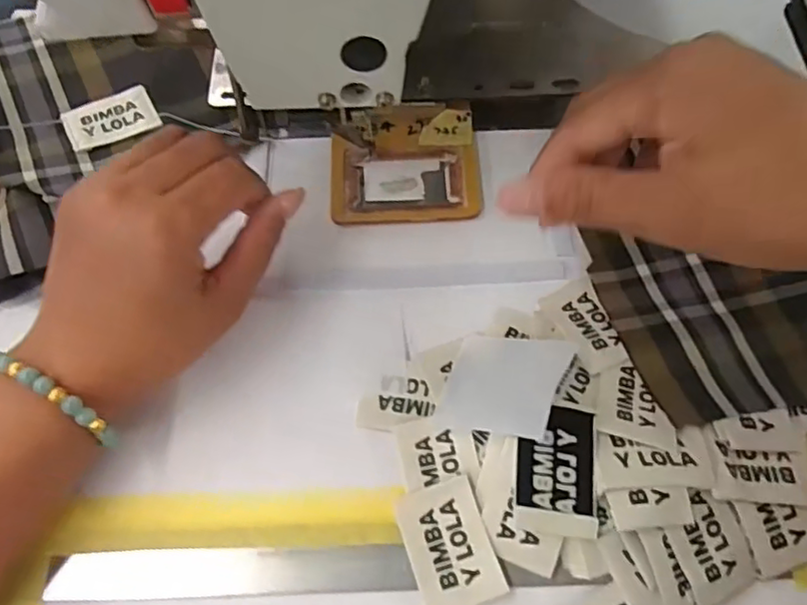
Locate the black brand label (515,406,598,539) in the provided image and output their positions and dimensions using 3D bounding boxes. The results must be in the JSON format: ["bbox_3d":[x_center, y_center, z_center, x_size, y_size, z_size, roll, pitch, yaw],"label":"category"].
[{"bbox_3d":[0.062,0.068,0.252,0.032,0.005,0.049,8,69,-2],"label":"black brand label"}]

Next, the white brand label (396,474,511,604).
[{"bbox_3d":[0.019,0.101,0.255,0.034,0.004,0.048,-20,69,0],"label":"white brand label"}]

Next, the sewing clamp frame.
[{"bbox_3d":[0.001,-0.080,0.344,0.082,0.005,0.074,-3,64,-1],"label":"sewing clamp frame"}]

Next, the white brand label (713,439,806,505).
[{"bbox_3d":[0.151,0.073,0.259,0.046,0.004,0.023,9,63,-7],"label":"white brand label"}]

